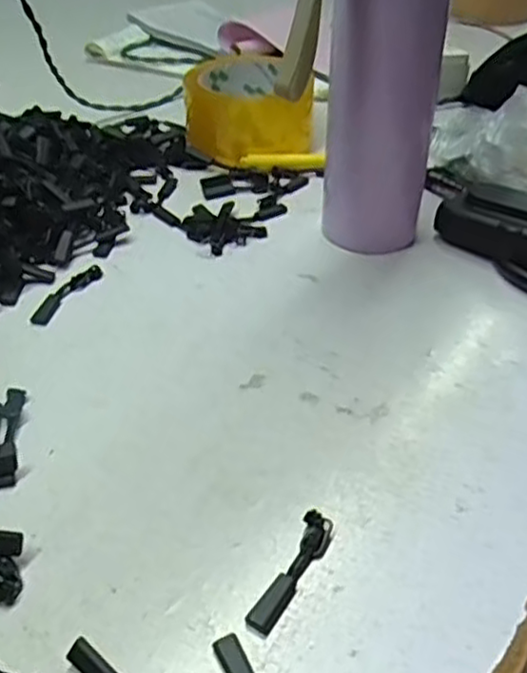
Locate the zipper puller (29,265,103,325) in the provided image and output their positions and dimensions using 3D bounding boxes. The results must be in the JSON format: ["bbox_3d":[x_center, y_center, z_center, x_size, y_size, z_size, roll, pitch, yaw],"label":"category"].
[{"bbox_3d":[-0.119,-0.026,0.422,0.013,0.005,0.058,19,43,20],"label":"zipper puller"}]

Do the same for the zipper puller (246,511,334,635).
[{"bbox_3d":[0.012,0.092,0.277,0.012,0.006,0.056,20,43,21],"label":"zipper puller"}]

